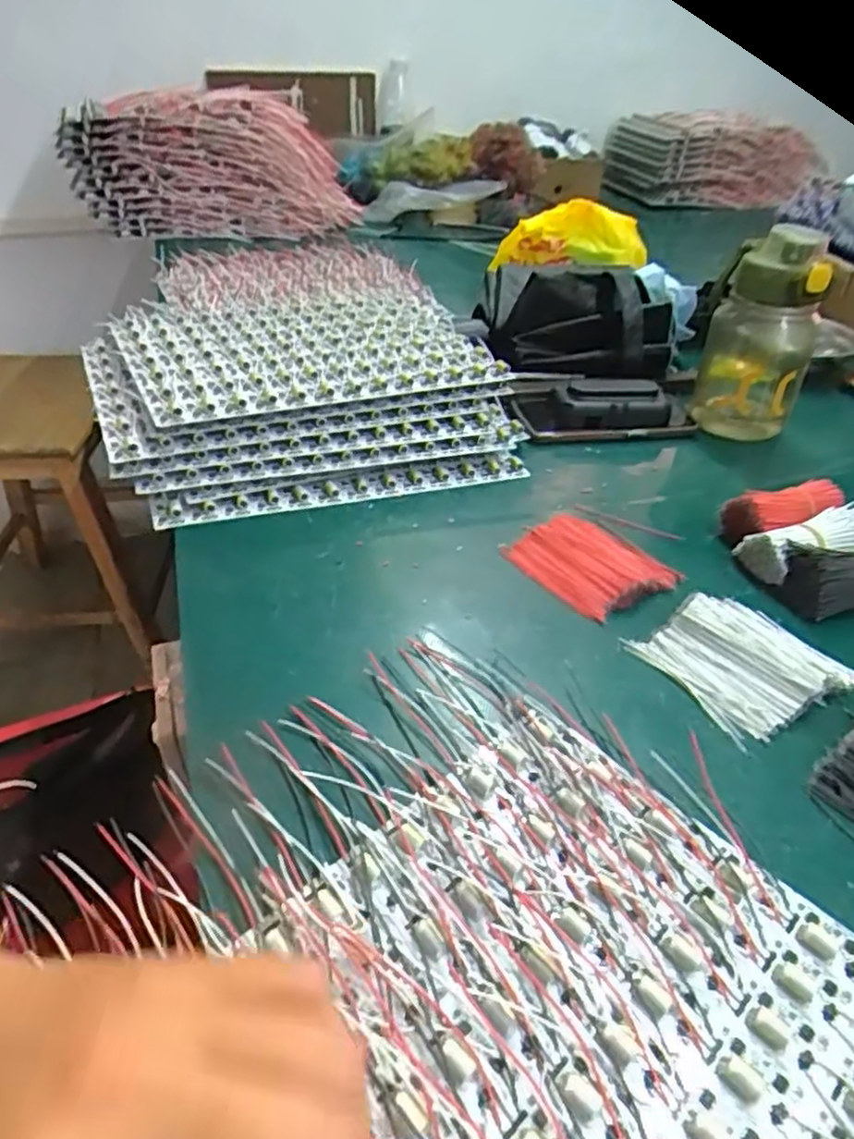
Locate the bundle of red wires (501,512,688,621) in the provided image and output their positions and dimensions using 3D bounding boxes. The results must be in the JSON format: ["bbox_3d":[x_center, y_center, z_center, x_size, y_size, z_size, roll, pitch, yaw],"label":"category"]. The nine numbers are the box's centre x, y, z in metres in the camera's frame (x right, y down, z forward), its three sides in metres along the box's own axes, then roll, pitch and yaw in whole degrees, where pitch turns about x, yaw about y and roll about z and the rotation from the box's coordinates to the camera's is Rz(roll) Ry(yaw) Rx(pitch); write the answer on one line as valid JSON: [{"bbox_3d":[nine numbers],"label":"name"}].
[{"bbox_3d":[0.111,-0.006,0.479,0.080,0.014,0.090,-23,45,-31],"label":"bundle of red wires"}]

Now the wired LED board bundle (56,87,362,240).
[{"bbox_3d":[-0.338,-0.647,1.140,0.433,0.192,0.145,-5,36,-5],"label":"wired LED board bundle"}]

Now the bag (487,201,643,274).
[{"bbox_3d":[0.182,-0.419,0.907,0.192,0.075,0.093,2,36,5],"label":"bag"}]

